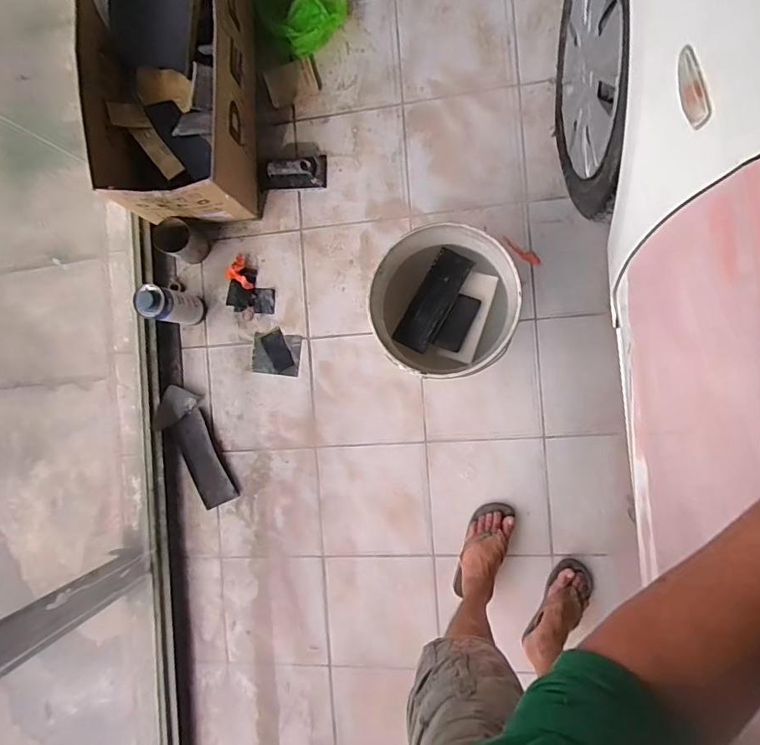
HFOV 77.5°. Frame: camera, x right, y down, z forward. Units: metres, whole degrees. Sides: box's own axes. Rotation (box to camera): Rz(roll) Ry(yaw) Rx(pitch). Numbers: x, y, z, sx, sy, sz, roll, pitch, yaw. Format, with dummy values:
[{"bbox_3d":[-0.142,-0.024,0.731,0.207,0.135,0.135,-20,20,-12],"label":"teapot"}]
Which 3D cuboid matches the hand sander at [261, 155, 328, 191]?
[{"bbox_3d":[-0.235,-0.541,1.267,0.181,0.051,0.090,-2,90,9],"label":"hand sander"}]

